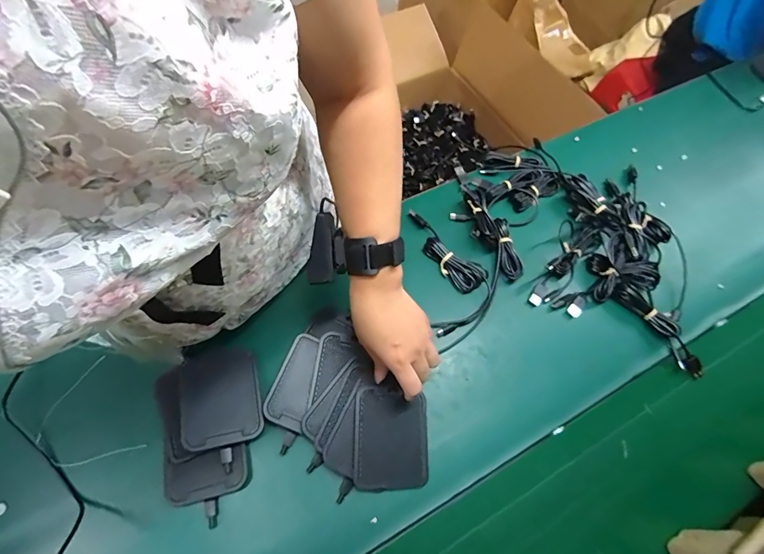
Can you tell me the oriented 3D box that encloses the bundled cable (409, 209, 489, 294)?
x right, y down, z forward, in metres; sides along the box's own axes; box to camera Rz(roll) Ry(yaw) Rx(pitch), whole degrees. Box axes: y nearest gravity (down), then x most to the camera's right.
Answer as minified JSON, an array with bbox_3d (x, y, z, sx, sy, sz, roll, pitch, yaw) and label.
[{"bbox_3d":[0.078,-0.034,0.536,0.040,0.016,0.134,-41,78,-13],"label":"bundled cable"}]

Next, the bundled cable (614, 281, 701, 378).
[{"bbox_3d":[0.347,0.063,0.508,0.026,0.028,0.140,-34,76,-11],"label":"bundled cable"}]

